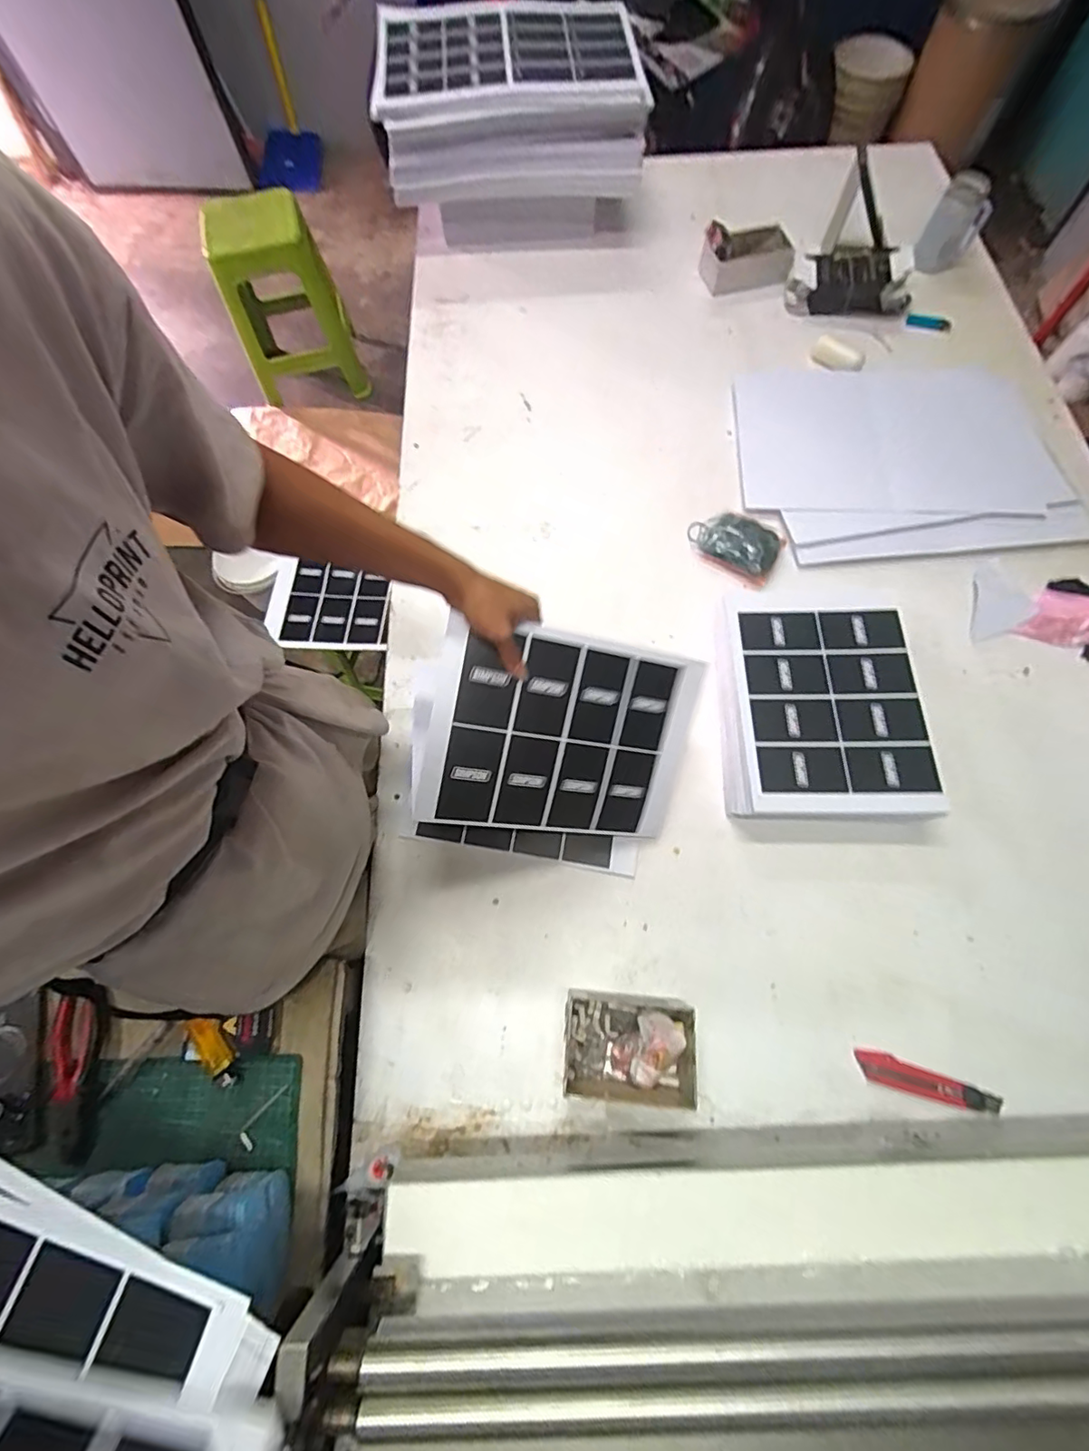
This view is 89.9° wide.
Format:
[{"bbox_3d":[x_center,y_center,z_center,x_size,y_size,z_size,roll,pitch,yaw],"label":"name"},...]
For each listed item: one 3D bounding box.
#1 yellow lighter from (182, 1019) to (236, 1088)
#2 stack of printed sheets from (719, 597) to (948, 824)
[{"bbox_3d":[-0.341,0.334,0.561,0.026,0.015,0.074,-36,72,-13],"label":"yellow lighter"},{"bbox_3d":[0.369,-0.031,0.760,0.249,0.081,0.329,2,70,2],"label":"stack of printed sheets"}]

